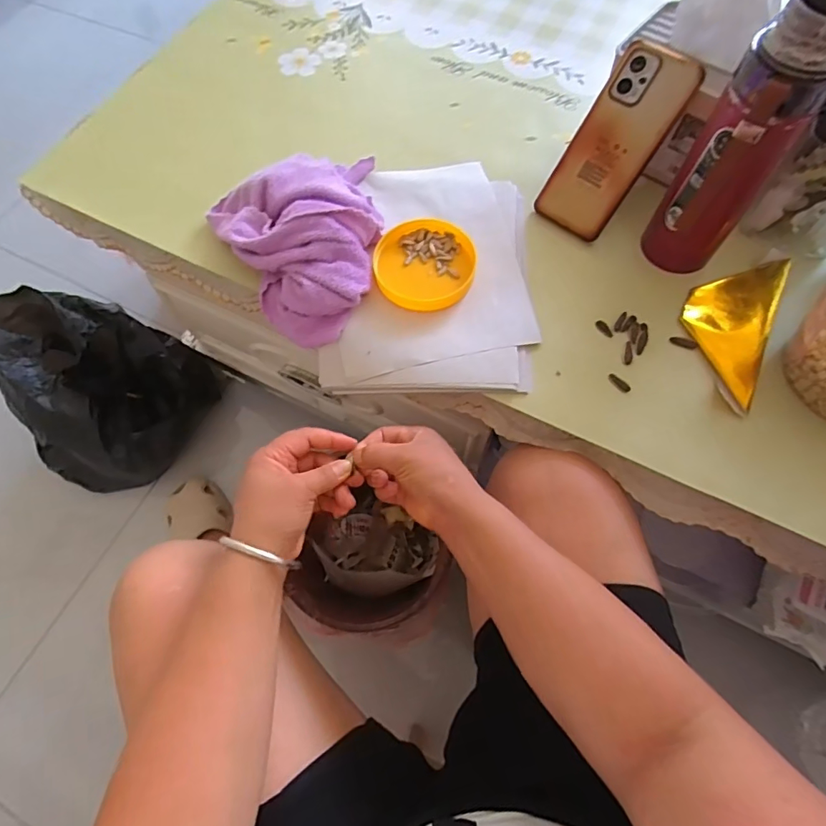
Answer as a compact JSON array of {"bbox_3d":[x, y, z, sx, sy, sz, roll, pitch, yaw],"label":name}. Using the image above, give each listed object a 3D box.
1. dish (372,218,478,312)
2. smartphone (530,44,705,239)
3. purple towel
[{"bbox_3d":[0.012,-0.145,0.475,0.095,0.014,0.096,-1,67,2],"label":"dish"},{"bbox_3d":[0.192,-0.259,0.472,0.078,0.011,0.163,40,118,17],"label":"smartphone"},{"bbox_3d":[-0.098,-0.171,0.480,0.174,0.069,0.197,-21,68,-6],"label":"purple towel"}]

